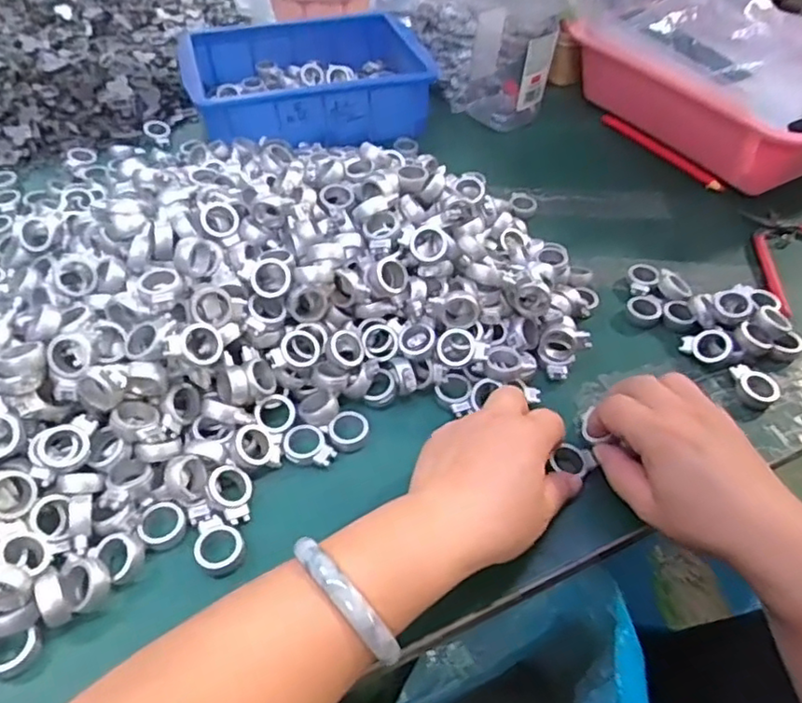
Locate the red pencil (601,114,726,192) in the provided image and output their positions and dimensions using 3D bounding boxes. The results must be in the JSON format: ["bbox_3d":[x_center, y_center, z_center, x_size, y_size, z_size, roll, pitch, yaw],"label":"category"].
[{"bbox_3d":[0.263,-0.207,0.633,0.013,0.011,0.163,-24,53,-23],"label":"red pencil"}]

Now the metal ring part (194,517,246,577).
[{"bbox_3d":[-0.102,0.106,0.343,0.026,0.008,0.031,-19,51,-19],"label":"metal ring part"}]

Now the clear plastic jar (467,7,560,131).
[{"bbox_3d":[0.118,-0.303,0.669,0.082,0.098,0.095,7,47,4],"label":"clear plastic jar"}]

